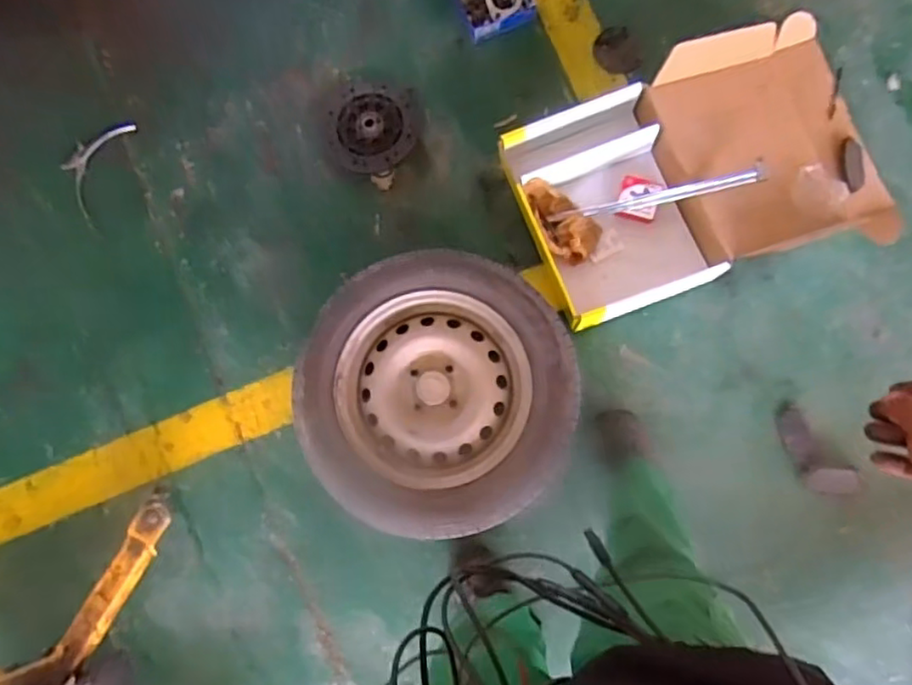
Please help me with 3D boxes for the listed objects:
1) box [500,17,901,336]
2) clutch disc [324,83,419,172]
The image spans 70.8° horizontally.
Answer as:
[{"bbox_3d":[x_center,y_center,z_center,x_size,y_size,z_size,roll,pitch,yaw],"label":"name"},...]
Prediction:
[{"bbox_3d":[0.517,-0.353,1.351,0.745,0.137,0.494,-21,80,2],"label":"box"},{"bbox_3d":[-0.197,-0.505,1.501,0.207,0.024,0.214,-10,81,4],"label":"clutch disc"}]

